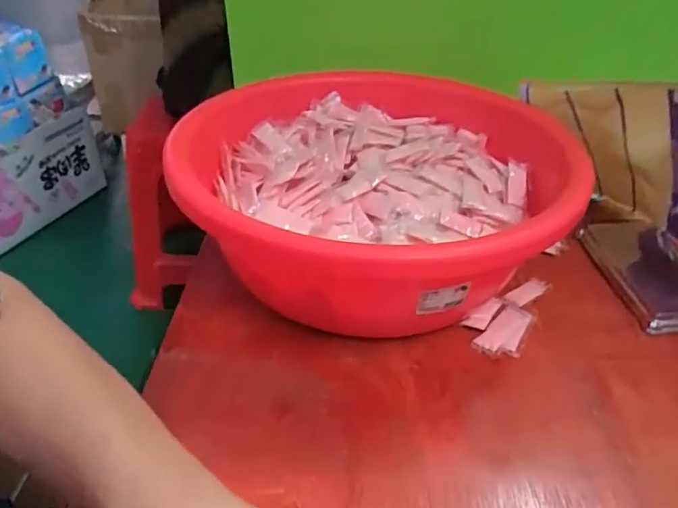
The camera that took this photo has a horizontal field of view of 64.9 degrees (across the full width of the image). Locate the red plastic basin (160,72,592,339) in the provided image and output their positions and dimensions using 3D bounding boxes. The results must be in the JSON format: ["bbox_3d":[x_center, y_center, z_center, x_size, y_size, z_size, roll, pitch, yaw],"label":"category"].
[{"bbox_3d":[0.028,-0.035,0.451,0.296,0.135,0.296,0,35,0],"label":"red plastic basin"}]

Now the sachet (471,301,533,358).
[{"bbox_3d":[0.129,0.060,0.411,0.030,0.009,0.057,24,42,29],"label":"sachet"}]

